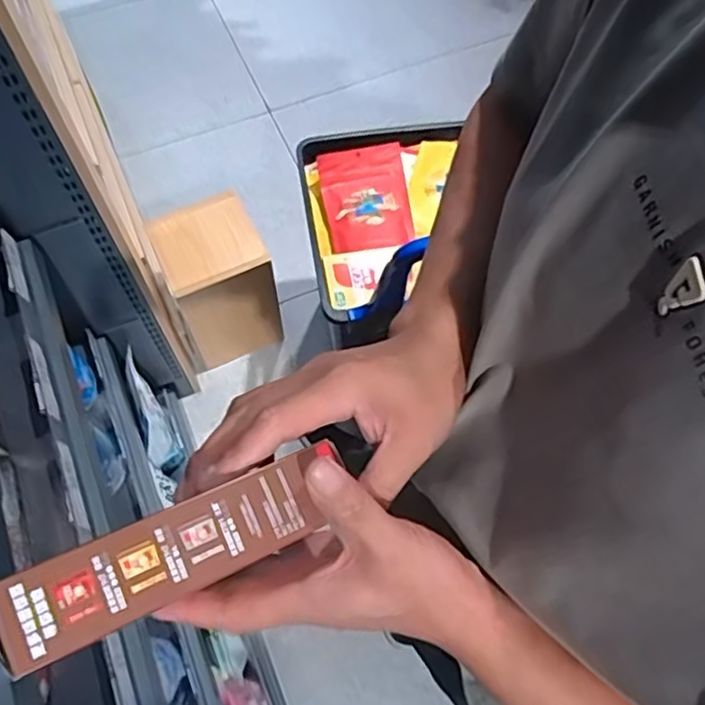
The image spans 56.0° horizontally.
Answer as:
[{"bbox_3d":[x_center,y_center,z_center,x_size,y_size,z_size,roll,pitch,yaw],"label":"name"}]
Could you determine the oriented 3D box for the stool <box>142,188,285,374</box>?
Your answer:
[{"bbox_3d":[-0.298,-0.156,1.478,0.199,0.367,0.198,-23,68,-12],"label":"stool"}]

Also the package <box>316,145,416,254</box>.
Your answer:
[{"bbox_3d":[0.025,-0.254,1.113,0.140,0.038,0.210,-8,66,-5],"label":"package"}]

